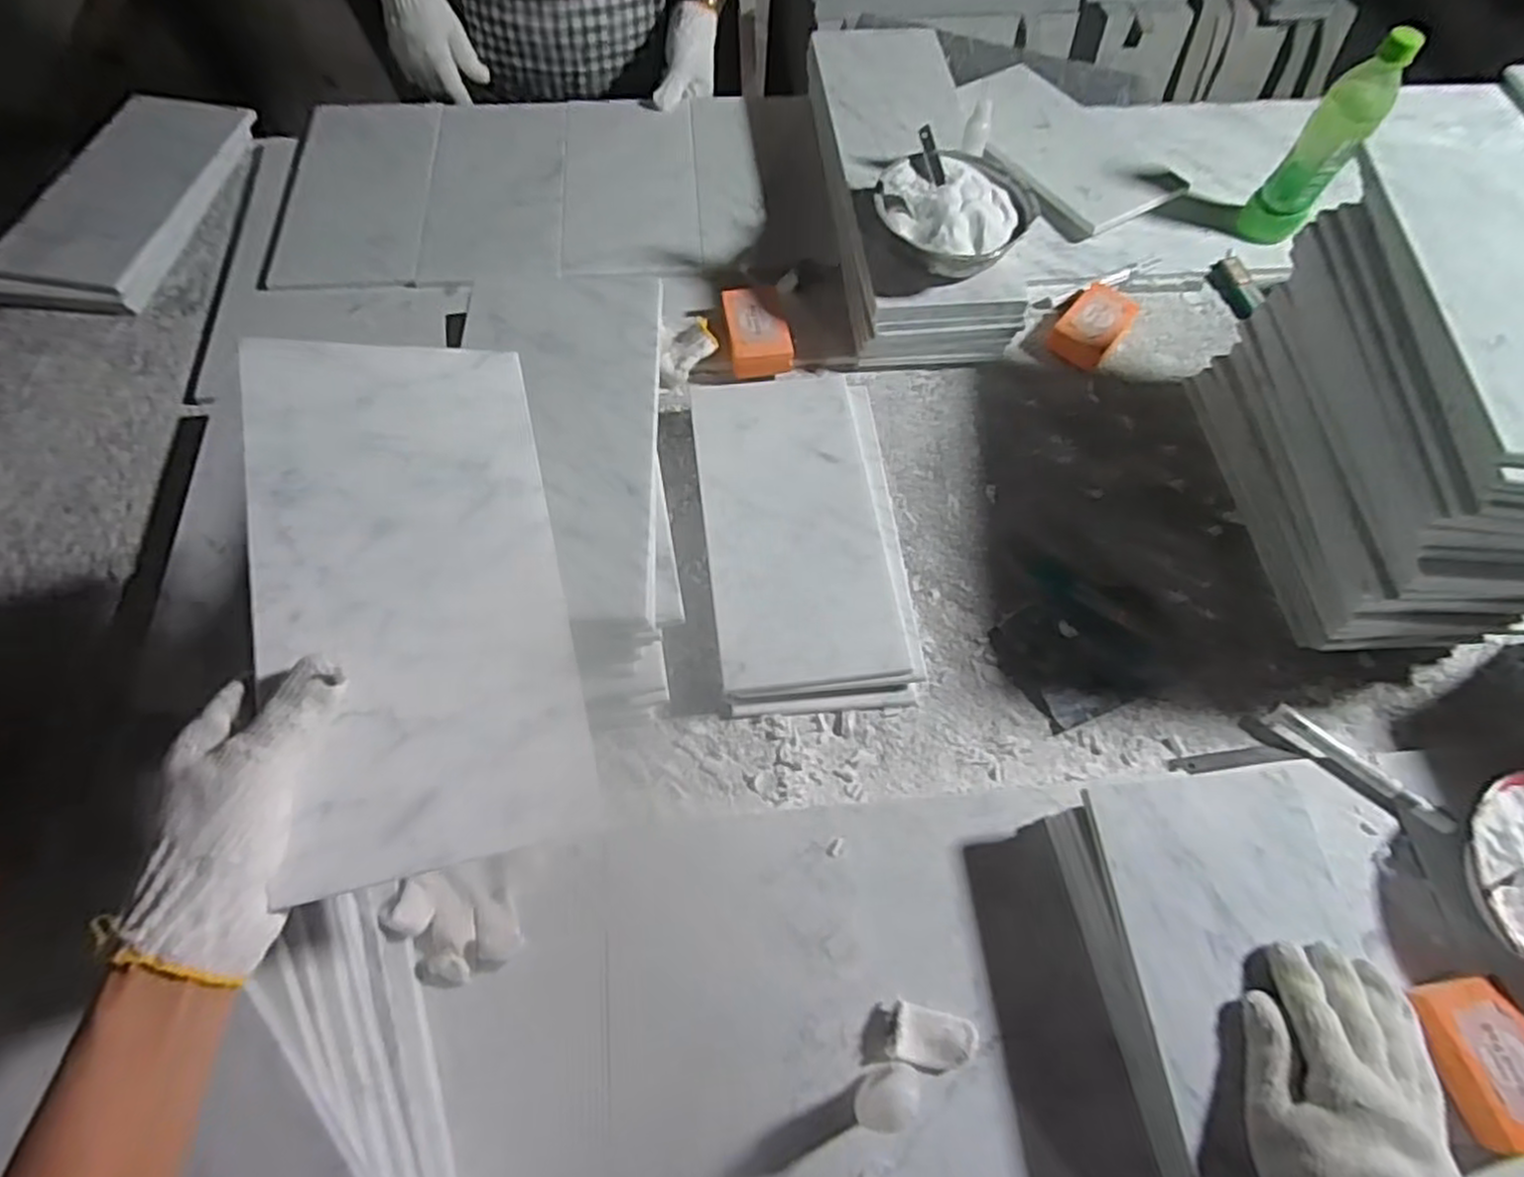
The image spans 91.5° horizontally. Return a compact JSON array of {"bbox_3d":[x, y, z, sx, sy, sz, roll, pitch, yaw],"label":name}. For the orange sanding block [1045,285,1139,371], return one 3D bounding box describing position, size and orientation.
[{"bbox_3d":[0.350,-0.279,0.783,0.062,0.033,0.085,33,69,15],"label":"orange sanding block"}]

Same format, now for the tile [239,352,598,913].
[{"bbox_3d":[-0.186,-0.005,0.405,0.148,0.007,0.299,-7,70,-28],"label":"tile"}]

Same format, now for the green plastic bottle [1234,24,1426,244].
[{"bbox_3d":[0.598,-0.469,0.796,0.062,0.213,0.062,31,67,13],"label":"green plastic bottle"}]

